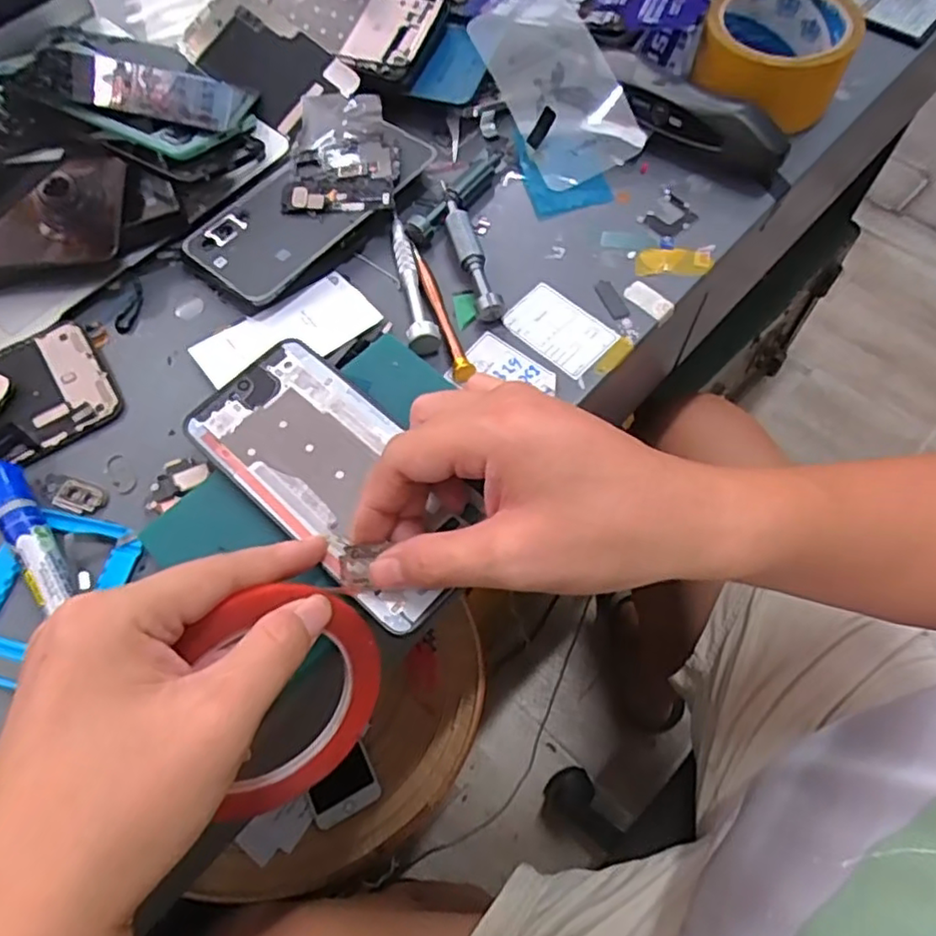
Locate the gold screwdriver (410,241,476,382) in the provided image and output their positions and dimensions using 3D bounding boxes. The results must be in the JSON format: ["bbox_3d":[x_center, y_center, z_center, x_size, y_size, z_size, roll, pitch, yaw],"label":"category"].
[{"bbox_3d":[-0.017,-0.093,0.380,0.010,0.008,0.099,-17,64,-6],"label":"gold screwdriver"}]

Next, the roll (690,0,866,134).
[{"bbox_3d":[0.201,-0.275,0.436,0.090,0.055,0.091,-1,64,2],"label":"roll"}]

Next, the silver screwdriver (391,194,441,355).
[{"bbox_3d":[-0.032,-0.115,0.386,0.018,0.014,0.110,-9,64,-2],"label":"silver screwdriver"}]

